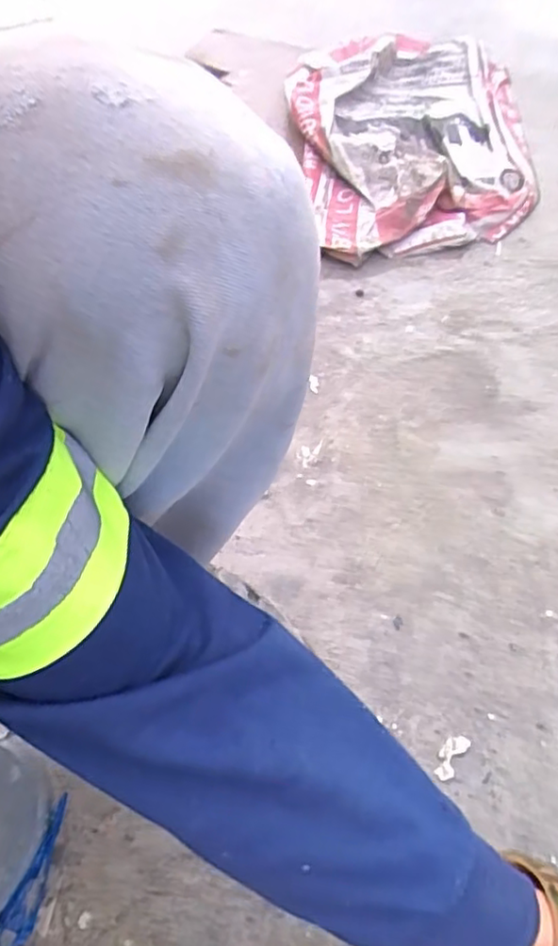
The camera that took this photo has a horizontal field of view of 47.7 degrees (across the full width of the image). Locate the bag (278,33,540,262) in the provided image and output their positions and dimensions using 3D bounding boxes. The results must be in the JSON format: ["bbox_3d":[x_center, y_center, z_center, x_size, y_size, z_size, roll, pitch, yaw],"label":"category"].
[{"bbox_3d":[0.214,-0.512,0.959,0.361,0.083,0.462,-7,58,-1],"label":"bag"}]

